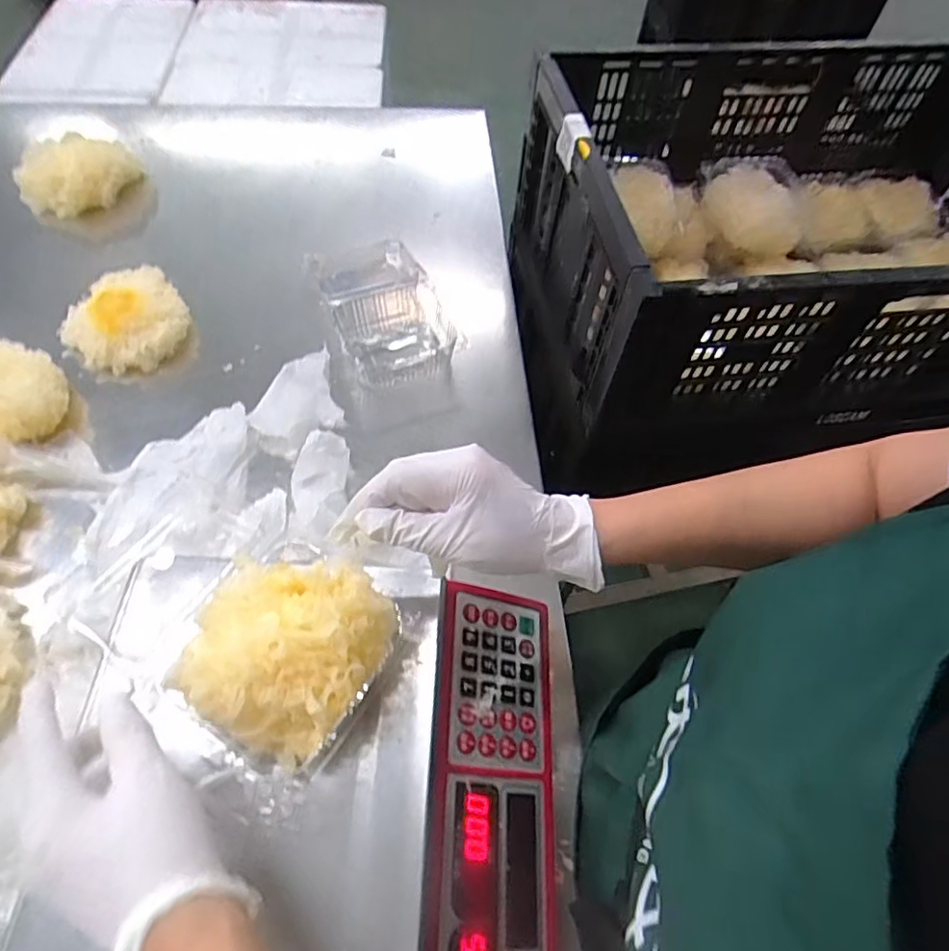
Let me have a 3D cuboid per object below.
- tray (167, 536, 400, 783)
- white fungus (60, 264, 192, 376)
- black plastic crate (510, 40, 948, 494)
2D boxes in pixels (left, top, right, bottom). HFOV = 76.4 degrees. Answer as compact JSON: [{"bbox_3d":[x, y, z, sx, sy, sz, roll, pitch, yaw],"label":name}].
[{"bbox_3d":[-0.112,0.104,0.361,0.108,0.057,0.114,21,60,9],"label":"tray"},{"bbox_3d":[-0.391,-0.171,0.683,0.125,0.051,0.130,1,58,-2],"label":"white fungus"},{"bbox_3d":[0.409,-0.278,0.713,0.657,0.249,0.415,-7,59,-7],"label":"black plastic crate"}]

